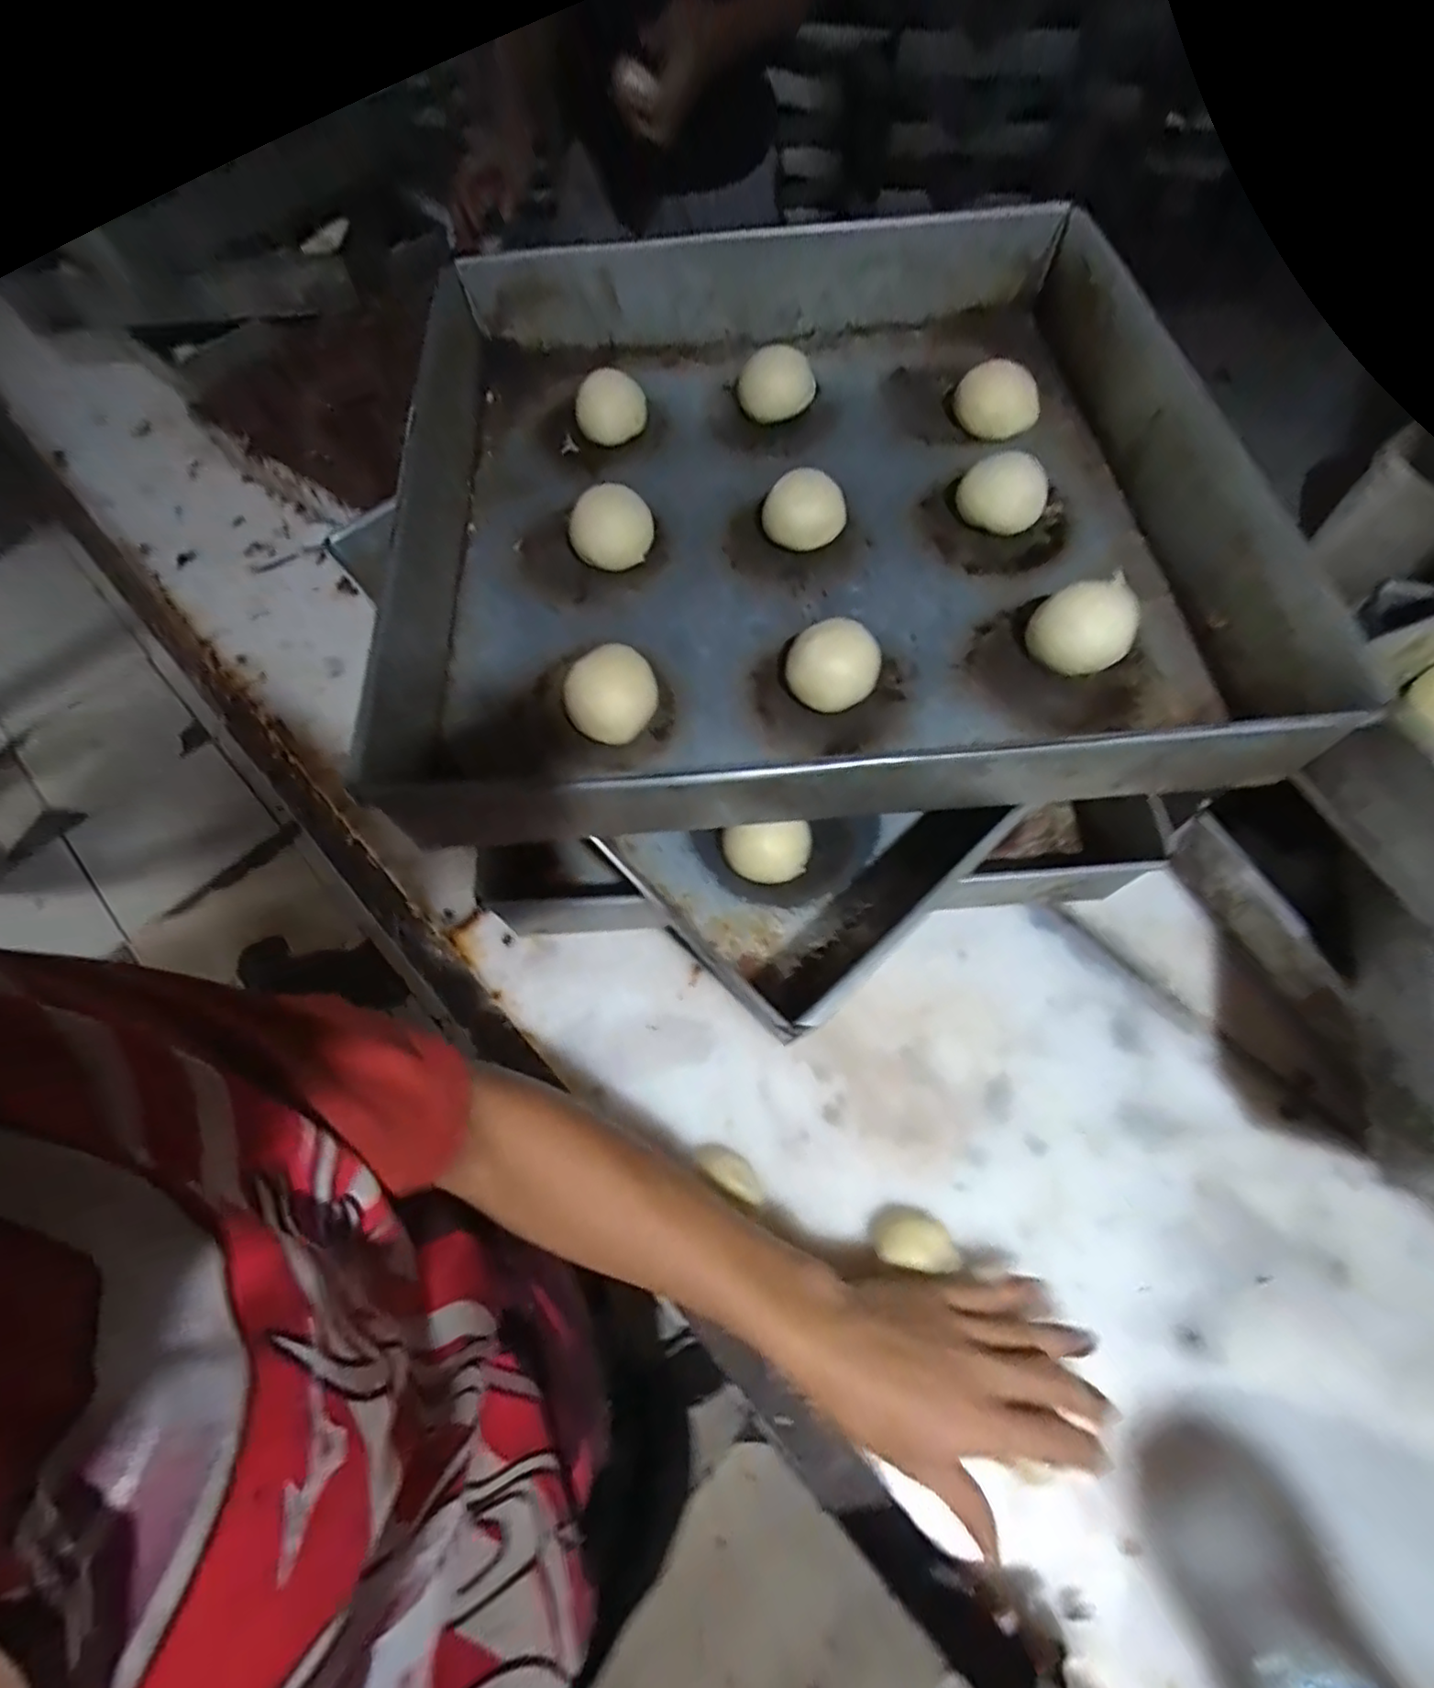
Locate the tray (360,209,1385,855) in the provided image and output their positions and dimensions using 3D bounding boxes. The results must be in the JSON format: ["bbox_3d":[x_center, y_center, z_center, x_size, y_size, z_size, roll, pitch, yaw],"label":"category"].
[{"bbox_3d":[0.045,-0.198,0.365,0.414,0.068,0.411,-5,63,0],"label":"tray"}]

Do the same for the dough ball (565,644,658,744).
[{"bbox_3d":[-0.052,-0.075,0.318,0.042,0.031,0.045,-1,63,2],"label":"dough ball"}]

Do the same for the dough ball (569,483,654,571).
[{"bbox_3d":[-0.060,-0.182,0.370,0.046,0.033,0.040,-12,64,-3],"label":"dough ball"}]

